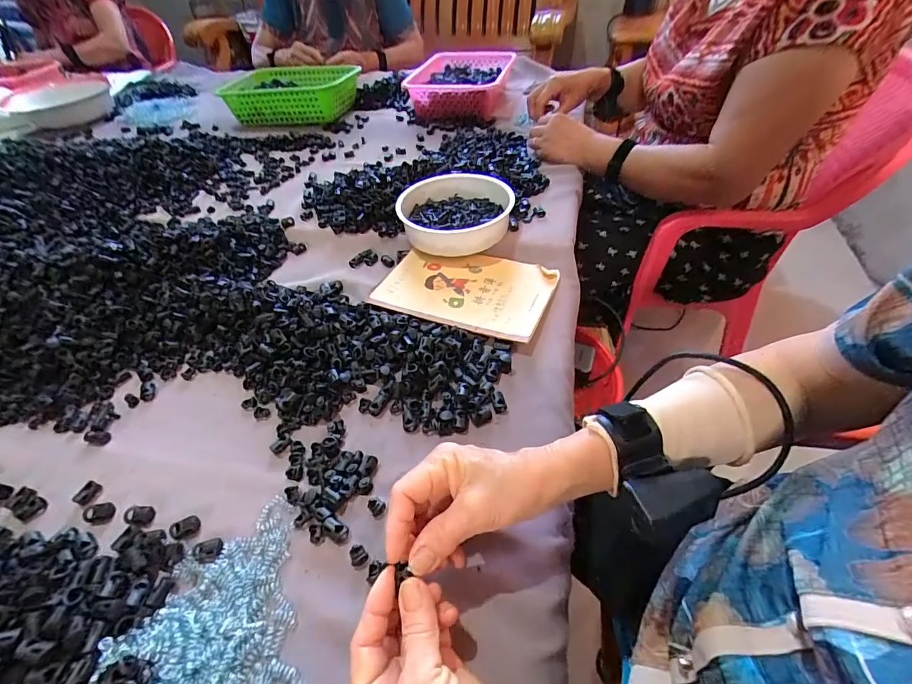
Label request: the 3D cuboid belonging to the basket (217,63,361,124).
[{"bbox_3d":[-0.375,-0.586,0.976,0.266,0.080,0.206,8,48,10],"label":"basket"}]

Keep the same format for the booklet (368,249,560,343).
[{"bbox_3d":[0.012,-0.071,0.523,0.208,0.011,0.143,16,49,17],"label":"booklet"}]

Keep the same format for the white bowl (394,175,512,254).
[{"bbox_3d":[-0.003,-0.184,0.597,0.154,0.054,0.163,-1,47,2],"label":"white bowl"}]

